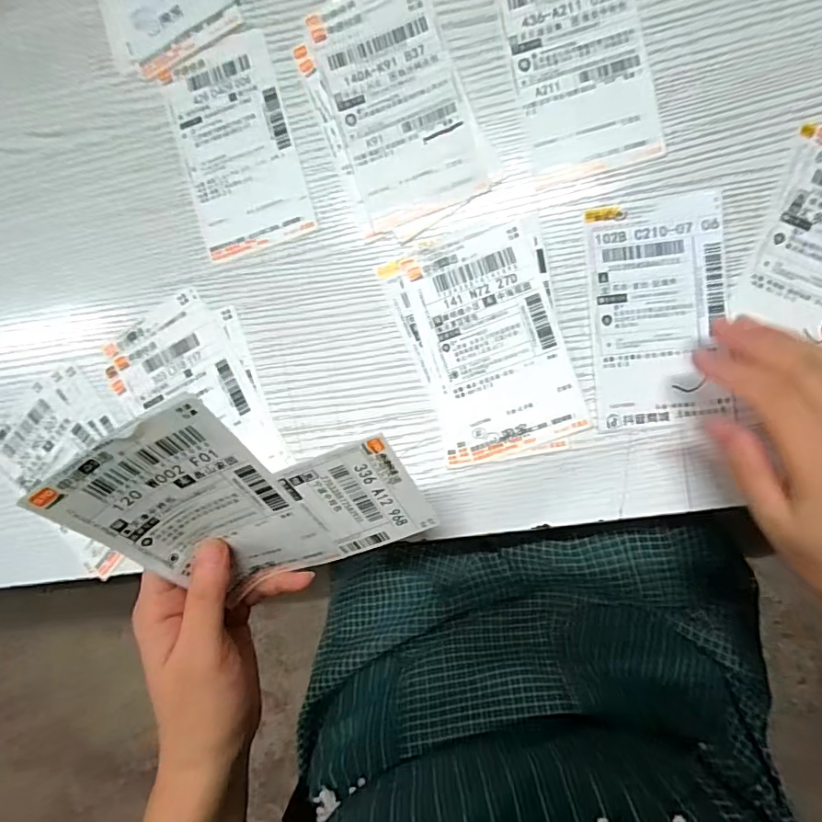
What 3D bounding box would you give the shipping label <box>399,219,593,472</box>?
[{"bbox_3d":[0.049,-0.041,0.312,0.080,0.004,0.130,-17,91,9],"label":"shipping label"}]

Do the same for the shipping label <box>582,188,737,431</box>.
[{"bbox_3d":[0.143,-0.056,0.298,0.073,0.004,0.126,-5,93,9],"label":"shipping label"}]

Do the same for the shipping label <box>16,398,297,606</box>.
[{"bbox_3d":[-0.094,0.049,0.237,0.073,0.117,0.008,-28,46,0],"label":"shipping label"}]

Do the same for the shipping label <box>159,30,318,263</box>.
[{"bbox_3d":[-0.109,-0.166,0.327,0.072,0.004,0.123,-14,92,9],"label":"shipping label"}]

